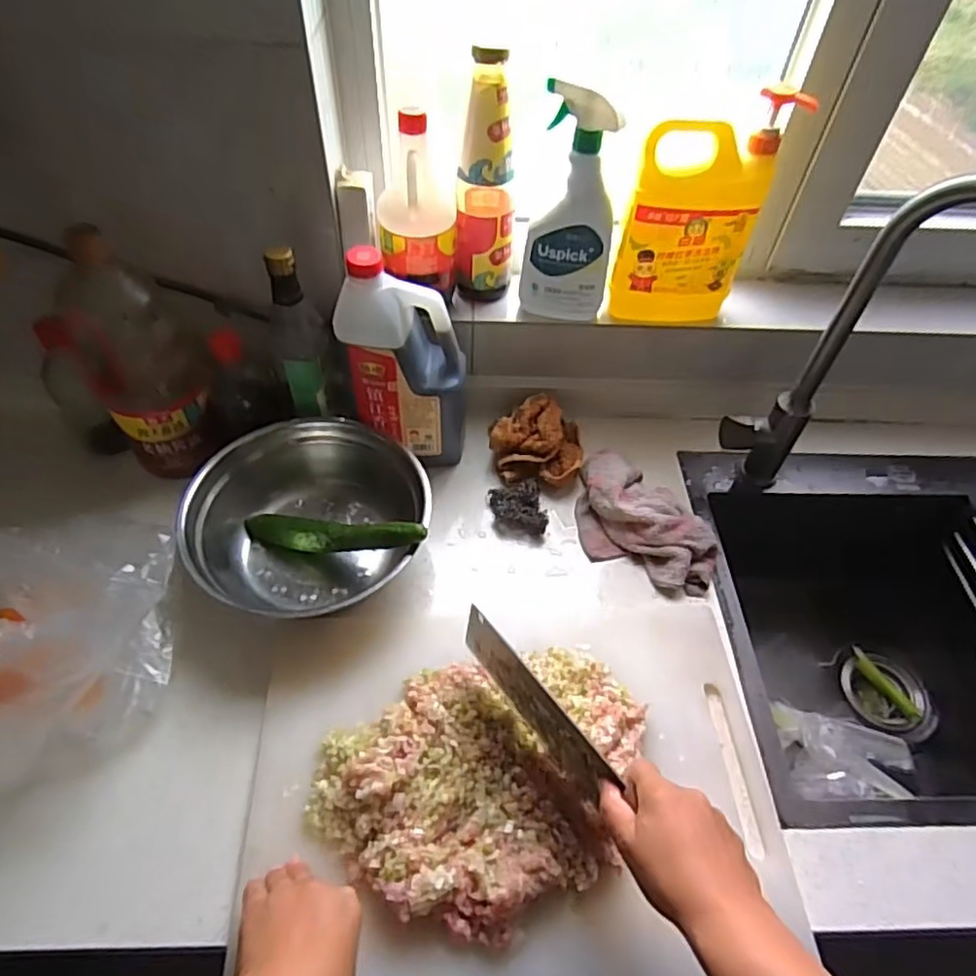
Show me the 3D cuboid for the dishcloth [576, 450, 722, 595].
[{"bbox_3d":[0.173,0.041,0.734,0.121,0.045,0.205,-32,60,-25],"label":"dishcloth"}]

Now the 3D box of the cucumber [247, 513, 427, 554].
[{"bbox_3d":[-0.169,0.049,0.672,0.236,0.034,0.030,-1,47,29],"label":"cucumber"}]

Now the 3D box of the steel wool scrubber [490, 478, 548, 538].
[{"bbox_3d":[0.036,0.025,0.751,0.057,0.030,0.074,-9,53,-10],"label":"steel wool scrubber"}]

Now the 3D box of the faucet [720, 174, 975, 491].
[{"bbox_3d":[0.390,-0.095,0.641,0.232,0.431,0.061,39,59,24],"label":"faucet"}]

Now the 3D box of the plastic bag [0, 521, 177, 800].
[{"bbox_3d":[-0.439,0.147,0.550,0.322,0.148,0.190,-4,52,-7],"label":"plastic bag"}]

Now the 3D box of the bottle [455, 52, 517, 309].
[{"bbox_3d":[-0.001,-0.342,0.707,0.066,0.260,0.072,2,52,-2],"label":"bottle"}]

